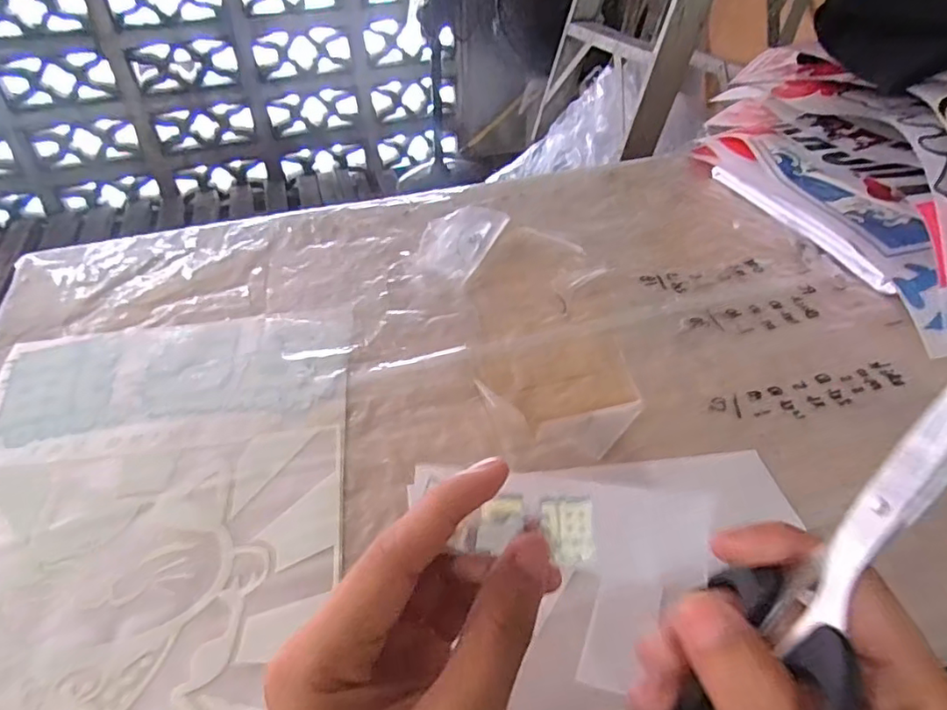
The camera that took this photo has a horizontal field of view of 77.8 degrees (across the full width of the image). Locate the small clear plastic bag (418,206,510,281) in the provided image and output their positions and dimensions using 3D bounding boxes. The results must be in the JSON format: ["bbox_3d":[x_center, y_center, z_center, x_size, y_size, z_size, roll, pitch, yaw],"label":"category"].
[{"bbox_3d":[-0.010,-0.119,0.574,0.062,0.021,0.117,18,46,20],"label":"small clear plastic bag"}]

